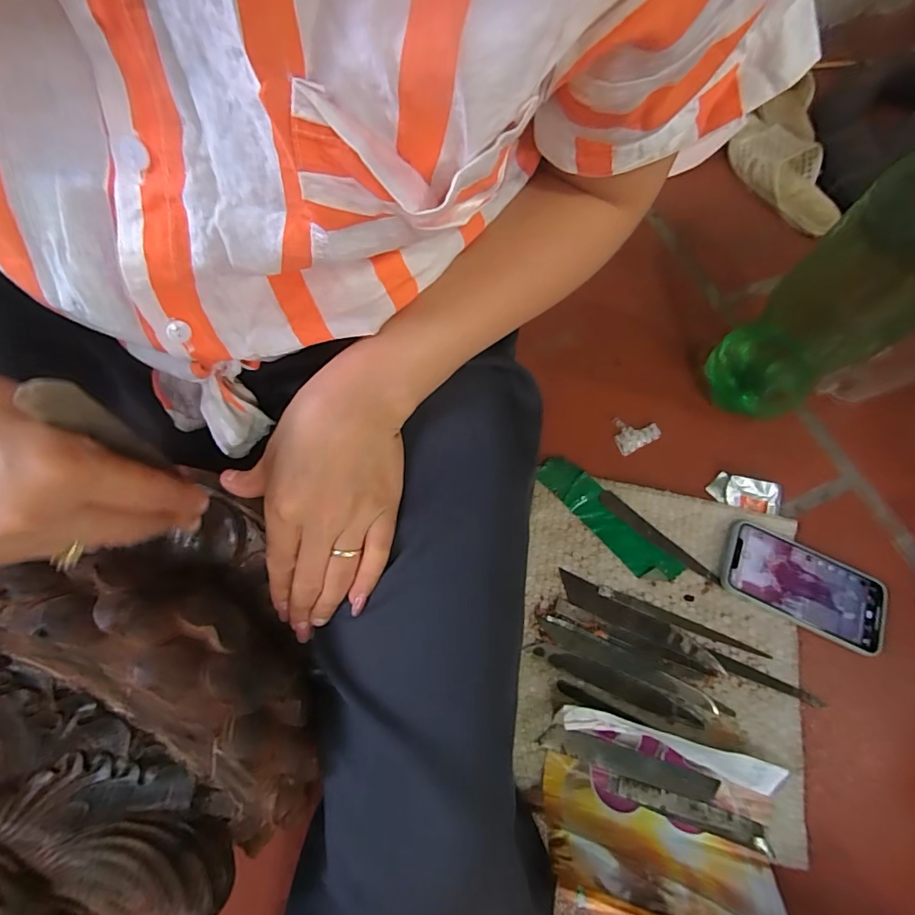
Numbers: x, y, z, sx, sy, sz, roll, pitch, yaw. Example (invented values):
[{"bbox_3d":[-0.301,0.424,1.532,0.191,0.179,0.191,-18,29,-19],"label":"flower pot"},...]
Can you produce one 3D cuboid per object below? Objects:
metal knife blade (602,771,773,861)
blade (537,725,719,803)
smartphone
[{"bbox_3d":[0.197,0.302,0.409,0.139,0.005,0.019,18,68,5],"label":"metal knife blade"},{"bbox_3d":[0.149,0.267,0.418,0.153,0.004,0.022,17,68,5],"label":"blade"},{"bbox_3d":[0.346,0.127,0.478,0.155,0.014,0.079,24,68,8],"label":"smartphone"}]

